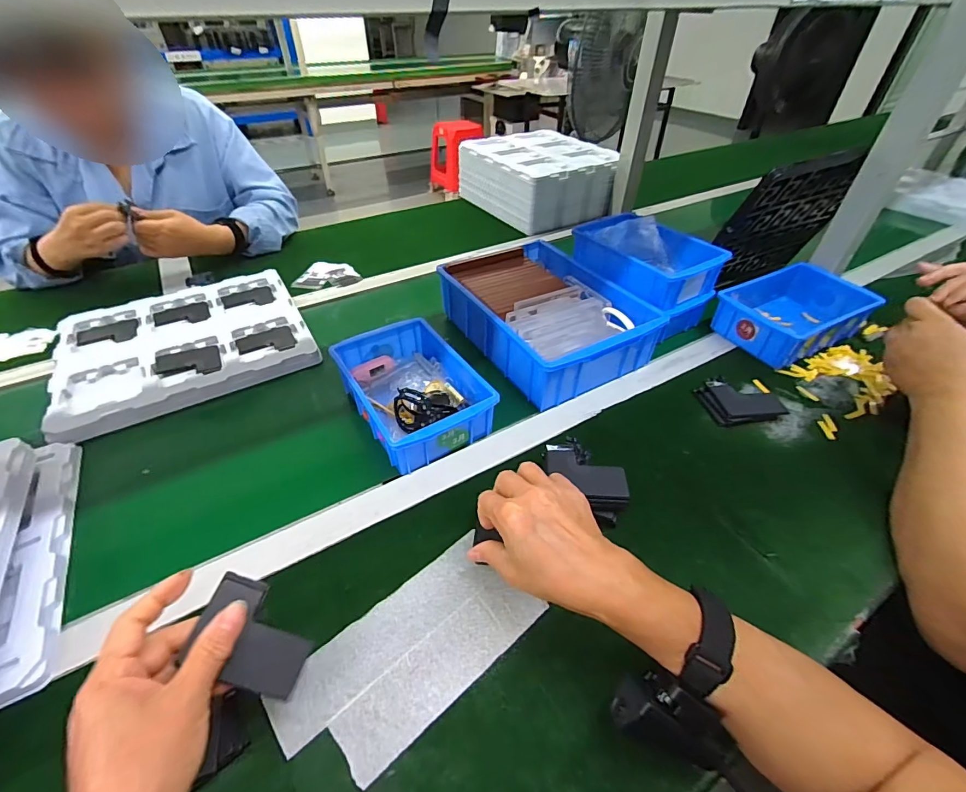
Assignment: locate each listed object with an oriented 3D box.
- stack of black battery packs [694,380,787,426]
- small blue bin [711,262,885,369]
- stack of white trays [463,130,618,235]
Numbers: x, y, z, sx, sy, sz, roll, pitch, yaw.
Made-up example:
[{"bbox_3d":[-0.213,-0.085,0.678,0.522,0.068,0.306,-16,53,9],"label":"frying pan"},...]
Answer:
[{"bbox_3d":[0.343,0.004,0.575,0.109,0.013,0.078,-9,44,-10],"label":"stack of black battery packs"},{"bbox_3d":[0.491,-0.133,0.694,0.211,0.070,0.150,-18,46,-19],"label":"small blue bin"},{"bbox_3d":[0.129,-0.543,1.076,0.292,0.137,0.355,-21,47,-22],"label":"stack of white trays"}]

